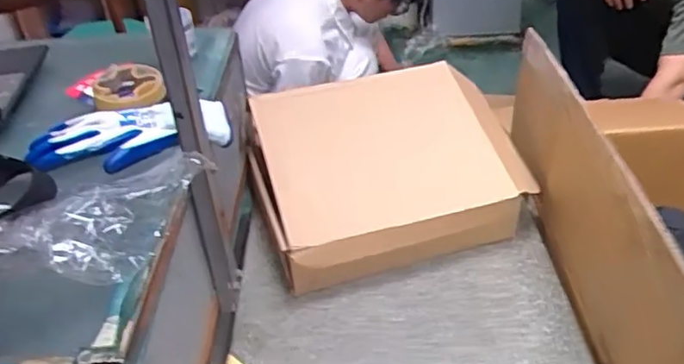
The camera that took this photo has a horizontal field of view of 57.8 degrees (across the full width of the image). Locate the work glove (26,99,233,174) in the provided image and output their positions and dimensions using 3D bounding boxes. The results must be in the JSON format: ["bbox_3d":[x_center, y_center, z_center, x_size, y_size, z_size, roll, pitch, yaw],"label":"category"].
[{"bbox_3d":[-0.218,-0.044,0.657,0.206,0.045,0.101,-20,38,-19],"label":"work glove"}]

